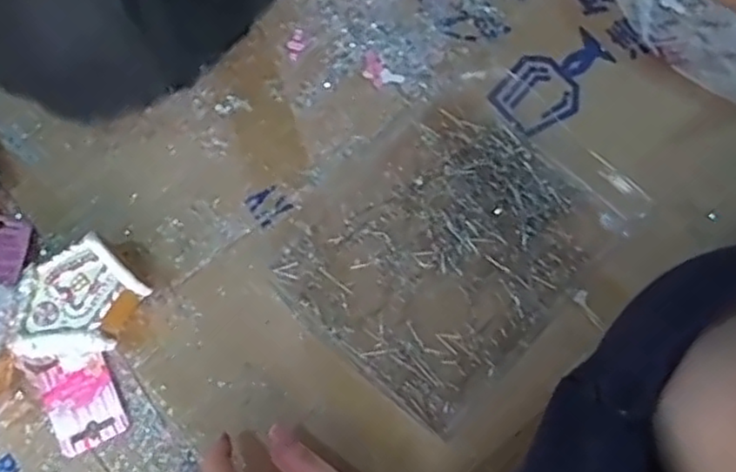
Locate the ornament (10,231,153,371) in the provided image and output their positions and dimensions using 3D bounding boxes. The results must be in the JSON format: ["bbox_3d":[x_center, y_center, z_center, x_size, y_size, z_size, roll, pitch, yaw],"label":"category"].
[{"bbox_3d":[-0.188,0.051,0.450,0.088,0.048,0.058,-44,78,-10],"label":"ornament"}]

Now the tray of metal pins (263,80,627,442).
[{"bbox_3d":[0.052,0.006,0.481,0.175,0.009,0.200,42,80,11],"label":"tray of metal pins"}]

